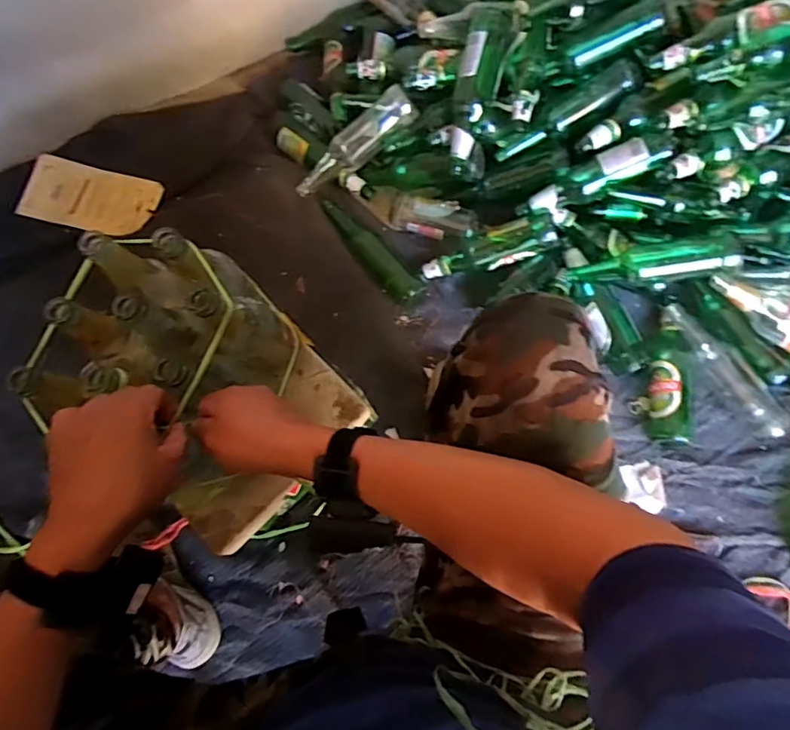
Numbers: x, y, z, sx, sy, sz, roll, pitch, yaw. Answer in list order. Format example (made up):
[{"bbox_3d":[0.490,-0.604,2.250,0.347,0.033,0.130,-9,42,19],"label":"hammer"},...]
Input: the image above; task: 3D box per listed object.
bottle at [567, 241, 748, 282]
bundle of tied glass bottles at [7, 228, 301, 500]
[{"bbox_3d":[0.423,-0.168,0.920,0.257,0.057,0.072,-5,74,19],"label":"bottle"},{"bbox_3d":[-0.234,-0.016,0.604,0.175,0.204,0.214,19,76,7],"label":"bundle of tied glass bottles"}]

